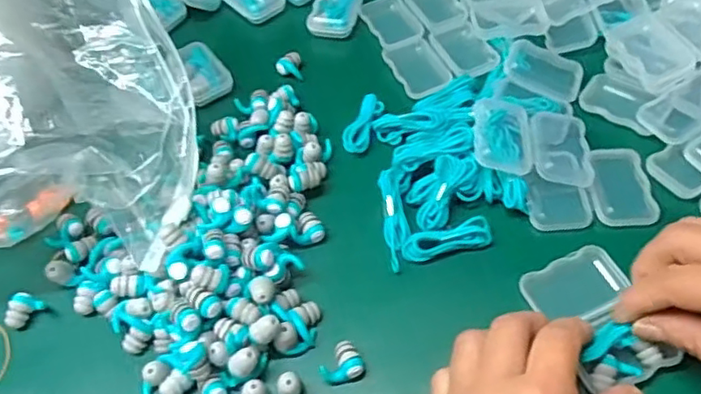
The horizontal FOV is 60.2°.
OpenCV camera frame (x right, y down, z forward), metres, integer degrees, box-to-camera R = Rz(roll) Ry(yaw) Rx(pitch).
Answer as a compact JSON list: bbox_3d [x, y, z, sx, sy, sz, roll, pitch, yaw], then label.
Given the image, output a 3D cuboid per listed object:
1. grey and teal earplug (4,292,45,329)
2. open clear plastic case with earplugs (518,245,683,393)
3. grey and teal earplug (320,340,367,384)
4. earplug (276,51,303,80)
[{"bbox_3d":[-0.193,0.068,0.357,0.013,0.017,0.021,29,64,22],"label":"grey and teal earplug"},{"bbox_3d":[0.133,0.064,0.326,0.054,0.020,0.074,-22,57,-9],"label":"open clear plastic case with earplugs"},{"bbox_3d":[-0.005,0.092,0.326,0.023,0.012,0.020,-29,58,-13],"label":"grey and teal earplug"},{"bbox_3d":[-0.047,-0.099,0.457,0.019,0.010,0.024,-8,56,0],"label":"earplug"}]

